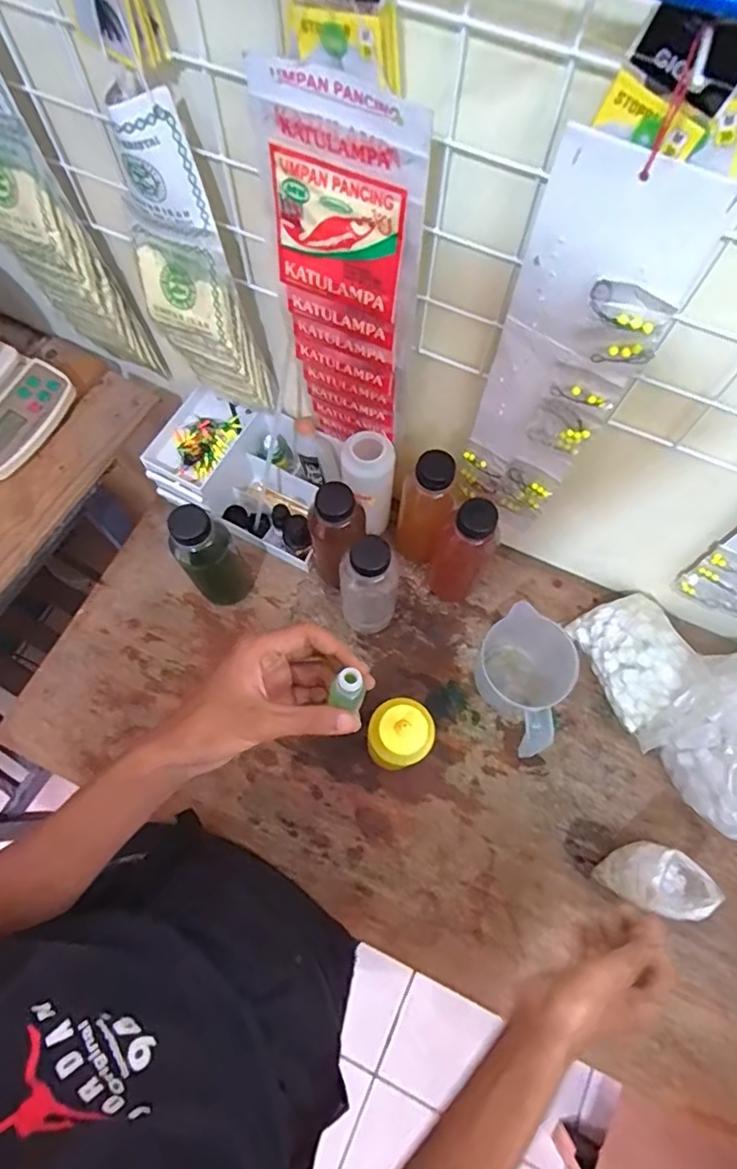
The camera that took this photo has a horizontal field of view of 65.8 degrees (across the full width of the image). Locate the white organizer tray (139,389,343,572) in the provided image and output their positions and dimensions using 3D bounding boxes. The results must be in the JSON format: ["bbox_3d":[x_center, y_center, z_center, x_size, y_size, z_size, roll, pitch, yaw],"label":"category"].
[{"bbox_3d":[-0.151,-0.140,0.739,0.219,0.097,0.139,24,72,8],"label":"white organizer tray"}]

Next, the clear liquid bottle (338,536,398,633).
[{"bbox_3d":[0.003,0.004,0.643,0.064,0.191,0.053,6,70,2],"label":"clear liquid bottle"}]

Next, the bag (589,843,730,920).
[{"bbox_3d":[0.290,0.299,0.579,0.079,0.113,0.056,18,71,6],"label":"bag"}]

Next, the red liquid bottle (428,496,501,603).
[{"bbox_3d":[0.107,-0.028,0.654,0.055,0.194,0.050,0,70,0],"label":"red liquid bottle"}]

